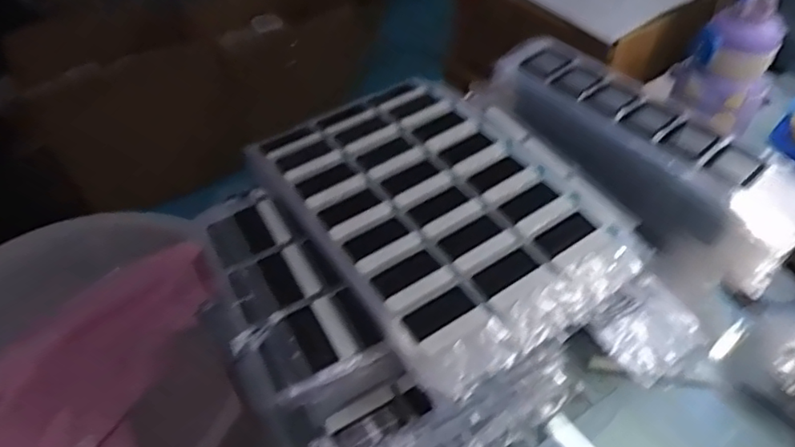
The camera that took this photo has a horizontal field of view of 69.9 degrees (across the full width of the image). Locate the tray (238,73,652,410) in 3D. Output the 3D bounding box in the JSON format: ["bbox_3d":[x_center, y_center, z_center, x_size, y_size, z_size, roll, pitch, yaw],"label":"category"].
[{"bbox_3d":[0.024,-0.021,0.484,0.197,0.029,0.304,-29,52,-22],"label":"tray"}]

